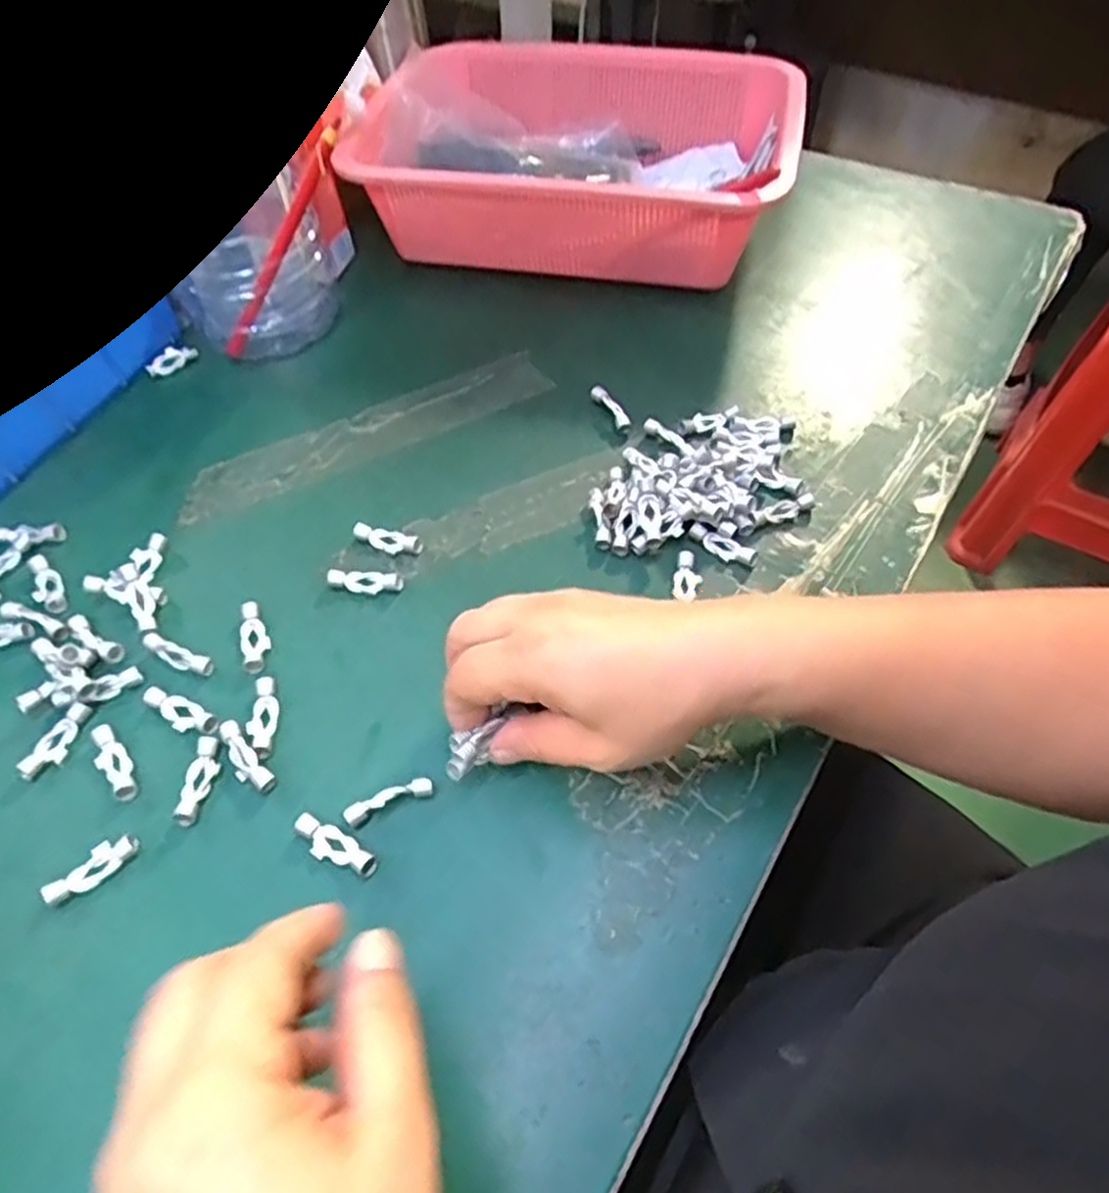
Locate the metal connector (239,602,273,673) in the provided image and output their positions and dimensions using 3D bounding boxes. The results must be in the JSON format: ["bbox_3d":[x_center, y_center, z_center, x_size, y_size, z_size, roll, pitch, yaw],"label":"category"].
[{"bbox_3d":[-0.146,0.019,0.371,0.014,0.006,0.038,-20,56,-13],"label":"metal connector"}]

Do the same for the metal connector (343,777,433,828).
[{"bbox_3d":[-0.069,0.084,0.317,0.036,0.010,0.008,-21,56,-14],"label":"metal connector"}]

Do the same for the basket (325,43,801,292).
[{"bbox_3d":[0.021,-0.312,0.556,0.291,0.092,0.218,12,55,10],"label":"basket"}]

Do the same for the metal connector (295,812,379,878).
[{"bbox_3d":[-0.089,0.101,0.309,0.039,0.005,0.013,28,59,20],"label":"metal connector"}]

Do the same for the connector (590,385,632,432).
[{"bbox_3d":[0.035,-0.114,0.464,0.010,0.010,0.040,-24,57,-16],"label":"connector"}]

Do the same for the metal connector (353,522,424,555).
[{"bbox_3d":[-0.088,-0.031,0.406,0.039,0.005,0.013,12,55,10],"label":"metal connector"}]

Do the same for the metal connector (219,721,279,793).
[{"bbox_3d":[-0.136,0.070,0.333,0.011,0.007,0.039,-36,61,-22],"label":"metal connector"}]

